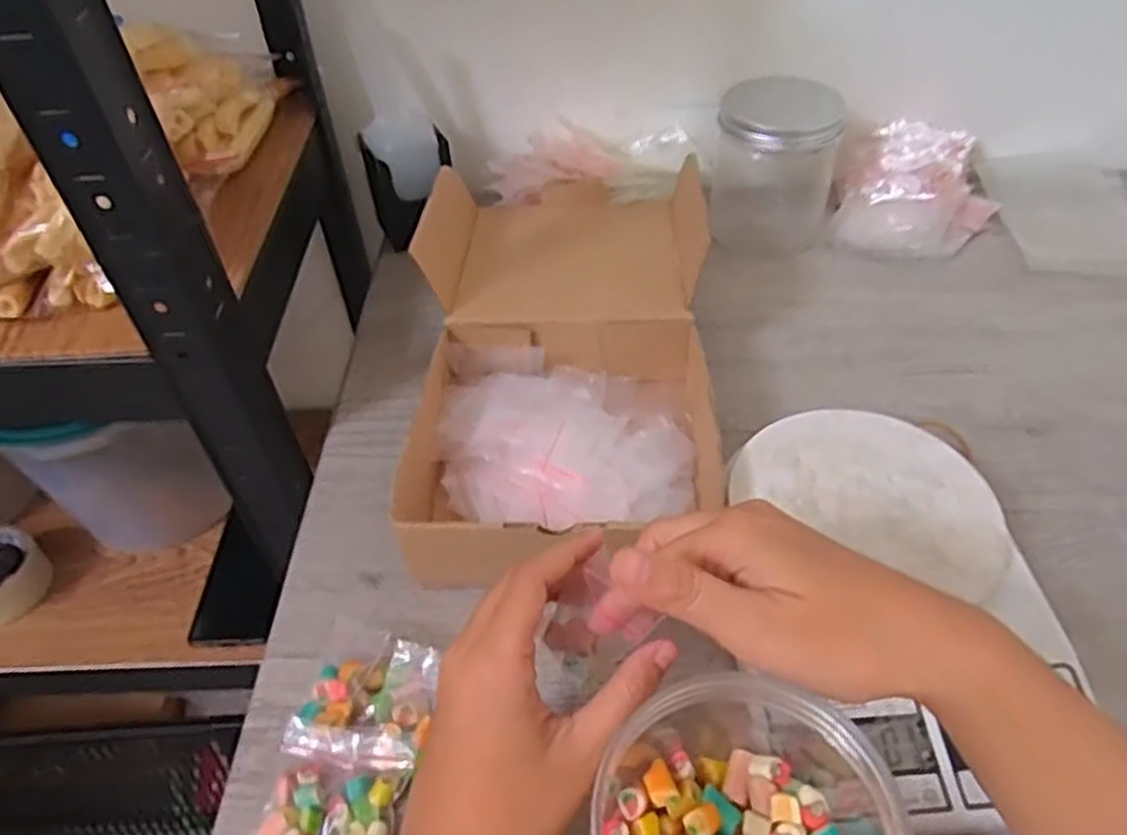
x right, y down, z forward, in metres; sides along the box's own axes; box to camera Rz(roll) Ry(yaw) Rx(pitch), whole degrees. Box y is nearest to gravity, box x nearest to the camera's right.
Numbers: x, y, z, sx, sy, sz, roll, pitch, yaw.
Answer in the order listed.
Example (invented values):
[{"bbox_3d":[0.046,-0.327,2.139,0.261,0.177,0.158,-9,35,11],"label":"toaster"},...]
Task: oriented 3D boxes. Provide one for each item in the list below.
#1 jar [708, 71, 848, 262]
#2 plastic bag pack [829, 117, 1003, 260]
[{"bbox_3d":[0.159,-0.184,0.603,0.090,0.092,0.079,9,48,11],"label":"jar"},{"bbox_3d":[0.280,-0.182,0.624,0.116,0.054,0.137,21,51,21],"label":"plastic bag pack"}]

